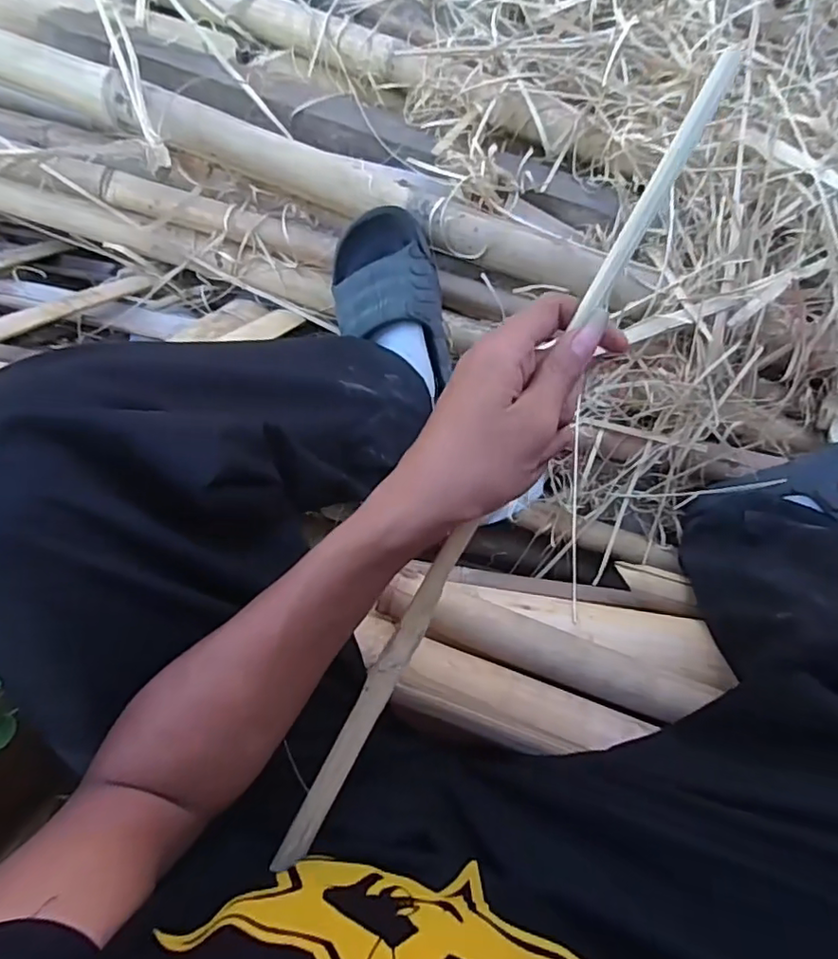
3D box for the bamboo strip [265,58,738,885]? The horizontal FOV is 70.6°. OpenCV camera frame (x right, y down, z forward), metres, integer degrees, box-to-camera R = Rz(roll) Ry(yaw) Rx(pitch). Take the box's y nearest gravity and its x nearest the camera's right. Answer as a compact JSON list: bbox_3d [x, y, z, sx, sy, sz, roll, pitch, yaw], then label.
[{"bbox_3d":[0.028,0.021,0.315,0.017,0.013,0.481,28,102,-1],"label":"bamboo strip"}]

